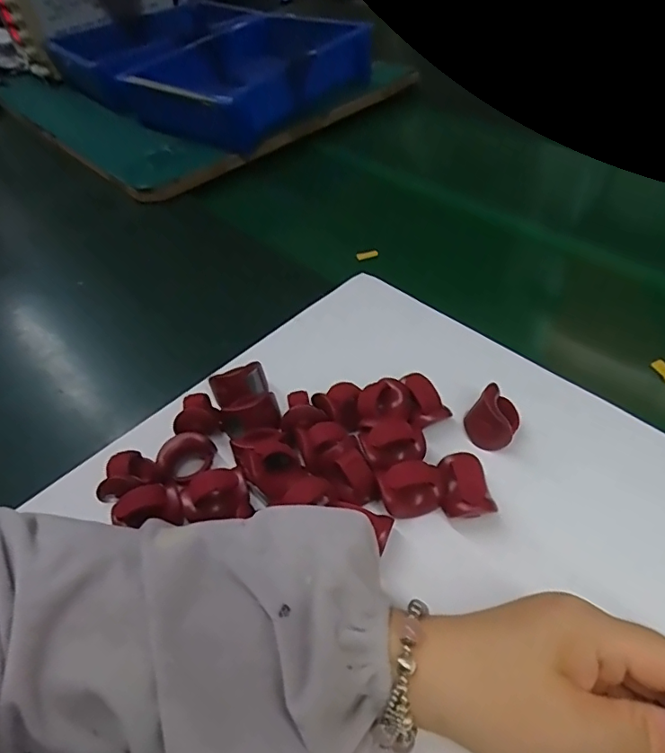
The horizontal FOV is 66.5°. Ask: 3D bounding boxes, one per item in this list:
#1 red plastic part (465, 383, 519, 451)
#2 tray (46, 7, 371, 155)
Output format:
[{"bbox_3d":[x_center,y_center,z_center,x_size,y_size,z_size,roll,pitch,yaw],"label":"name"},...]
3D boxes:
[{"bbox_3d":[0.106,0.027,0.335,0.031,0.025,0.034,20,54,23],"label":"red plastic part"},{"bbox_3d":[-0.203,-0.470,0.763,0.442,0.074,0.328,27,56,27],"label":"tray"}]

